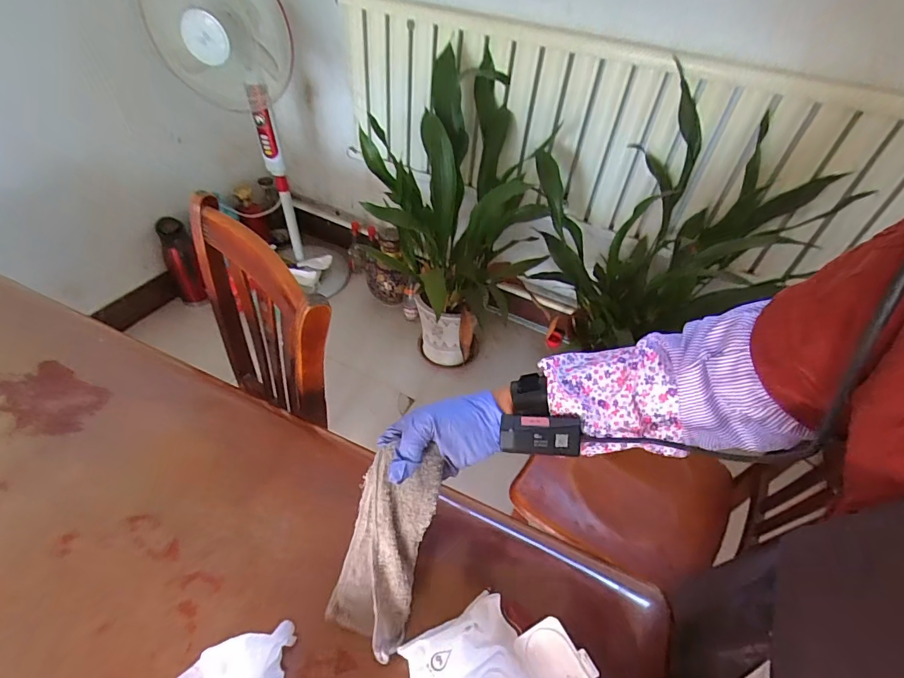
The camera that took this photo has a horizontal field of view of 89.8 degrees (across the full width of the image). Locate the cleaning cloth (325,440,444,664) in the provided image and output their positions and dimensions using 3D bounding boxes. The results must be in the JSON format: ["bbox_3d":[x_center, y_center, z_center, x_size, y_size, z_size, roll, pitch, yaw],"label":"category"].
[{"bbox_3d":[-0.066,0.204,0.436,0.076,0.195,0.050,18,11,11],"label":"cleaning cloth"}]

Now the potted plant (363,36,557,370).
[{"bbox_3d":[-0.007,-0.312,1.369,0.488,0.886,0.494,2,46,-5],"label":"potted plant"}]

